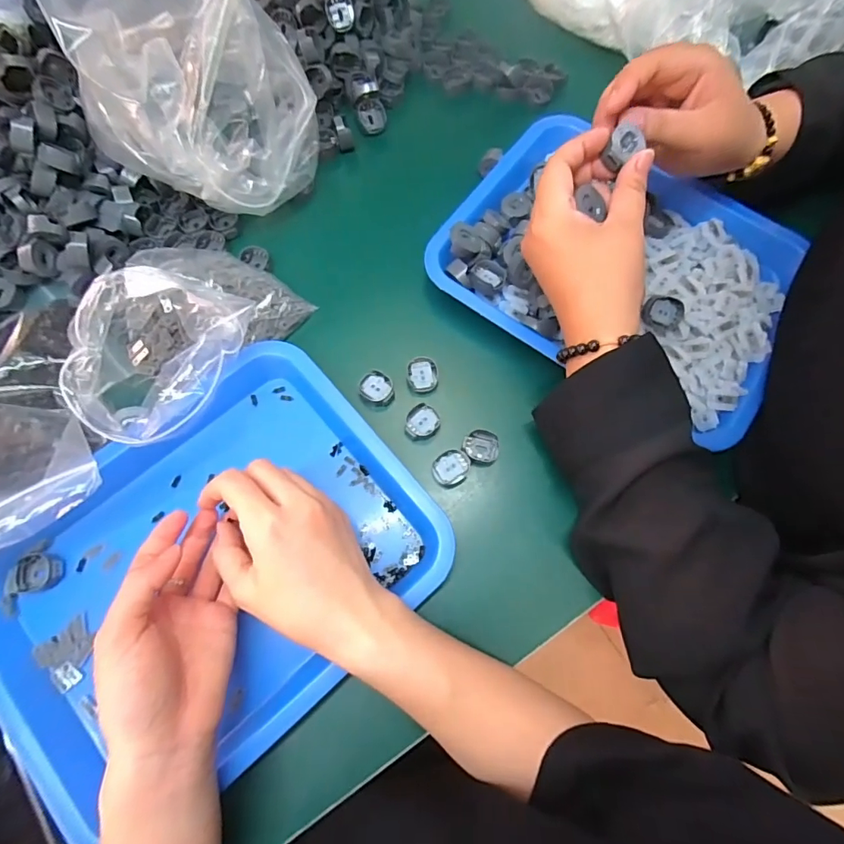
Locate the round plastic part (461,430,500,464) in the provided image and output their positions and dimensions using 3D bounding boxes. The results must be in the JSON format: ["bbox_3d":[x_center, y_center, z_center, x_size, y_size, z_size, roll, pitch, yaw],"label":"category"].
[{"bbox_3d":[0.046,0.019,0.370,0.028,0.012,0.025,5,74,1],"label":"round plastic part"}]

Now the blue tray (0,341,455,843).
[{"bbox_3d":[-0.141,0.099,0.323,0.289,0.035,0.217,-42,78,-11],"label":"blue tray"}]

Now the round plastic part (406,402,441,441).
[{"bbox_3d":[0.000,-0.001,0.373,0.028,0.008,0.026,0,74,0],"label":"round plastic part"}]

